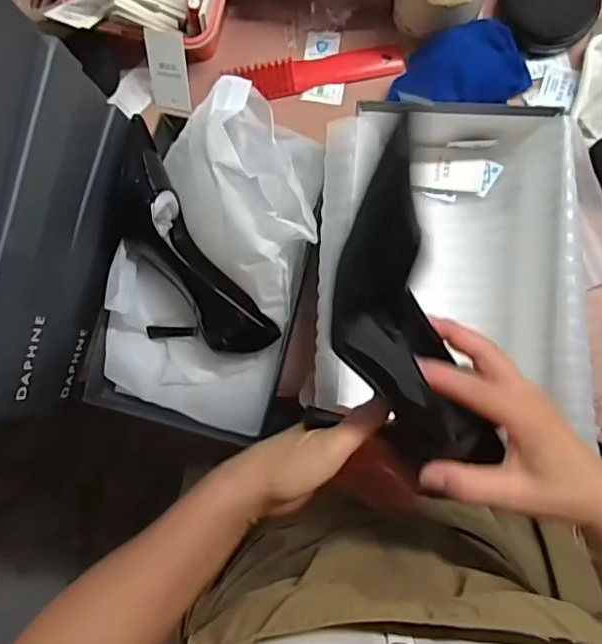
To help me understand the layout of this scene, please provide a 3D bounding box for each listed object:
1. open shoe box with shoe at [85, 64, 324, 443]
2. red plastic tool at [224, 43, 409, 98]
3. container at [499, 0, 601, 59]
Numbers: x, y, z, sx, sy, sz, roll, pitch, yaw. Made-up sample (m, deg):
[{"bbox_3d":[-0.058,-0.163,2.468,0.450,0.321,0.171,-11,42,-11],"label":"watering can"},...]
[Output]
[{"bbox_3d":[-0.099,-0.053,0.523,0.180,0.131,0.311,12,87,7],"label":"open shoe box with shoe"},{"bbox_3d":[0.017,-0.265,0.597,0.179,0.019,0.037,-10,85,5],"label":"red plastic tool"},{"bbox_3d":[0.246,-0.316,0.560,0.086,0.032,0.086,0,86,6],"label":"container"}]

